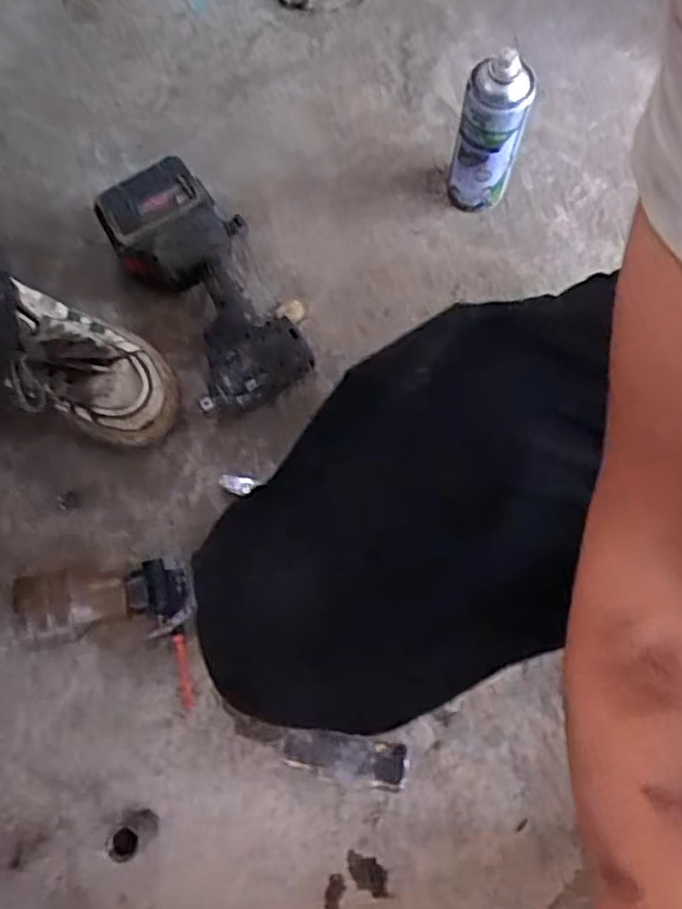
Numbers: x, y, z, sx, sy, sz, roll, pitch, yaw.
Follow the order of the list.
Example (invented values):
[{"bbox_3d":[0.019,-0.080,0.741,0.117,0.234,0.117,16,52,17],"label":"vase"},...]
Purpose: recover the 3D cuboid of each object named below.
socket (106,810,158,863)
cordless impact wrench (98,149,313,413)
[{"bbox_3d":[-0.185,0.335,0.603,0.032,0.061,0.029,-34,74,-7],"label":"socket"},{"bbox_3d":[-0.146,-0.175,0.746,0.125,0.091,0.279,-29,74,-5],"label":"cordless impact wrench"}]

